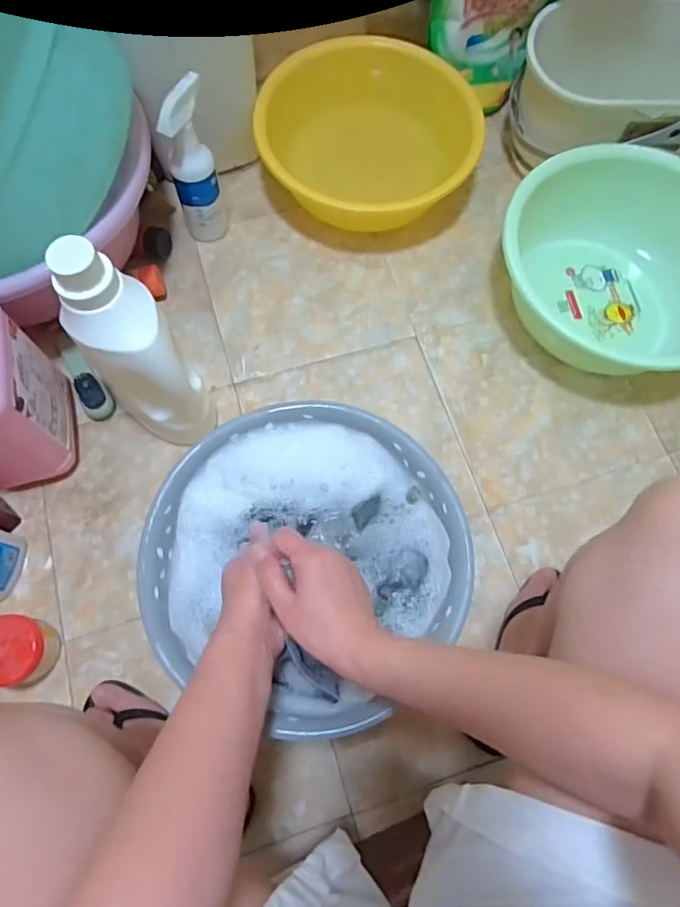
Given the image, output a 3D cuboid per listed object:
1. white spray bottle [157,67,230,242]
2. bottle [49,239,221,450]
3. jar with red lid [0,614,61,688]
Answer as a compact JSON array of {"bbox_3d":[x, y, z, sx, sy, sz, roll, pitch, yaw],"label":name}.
[{"bbox_3d":[-0.192,-0.371,0.723,0.059,0.206,0.061,-12,72,-6],"label":"white spray bottle"},{"bbox_3d":[-0.214,-0.100,0.606,0.117,0.275,0.095,40,75,11],"label":"bottle"},{"bbox_3d":[-0.350,0.211,0.587,0.063,0.062,0.069,11,71,2],"label":"jar with red lid"}]

